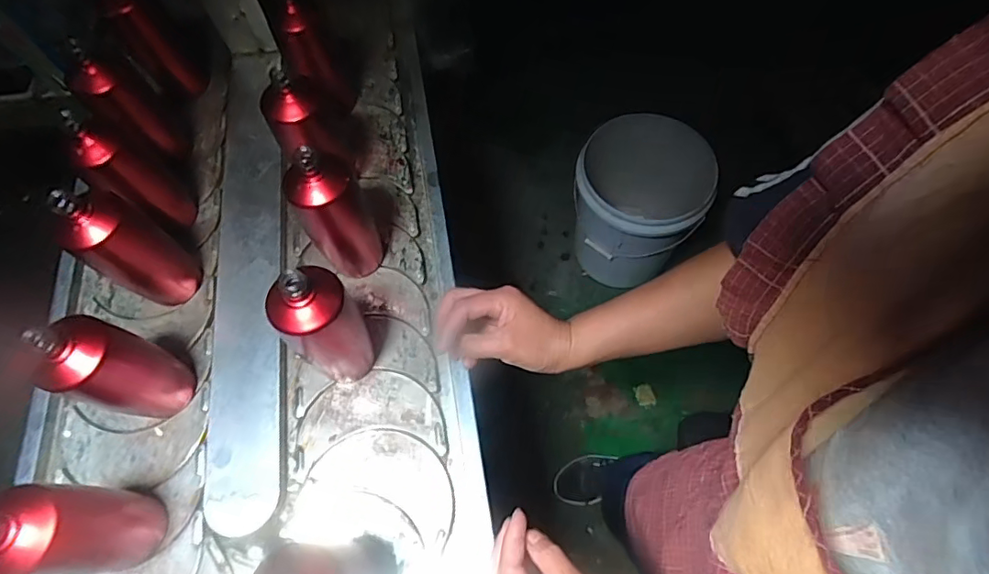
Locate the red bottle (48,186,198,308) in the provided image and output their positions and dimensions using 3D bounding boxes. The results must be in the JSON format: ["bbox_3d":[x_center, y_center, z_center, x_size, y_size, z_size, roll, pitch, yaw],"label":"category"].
[{"bbox_3d":[-0.447,-0.047,0.660,0.063,0.197,0.081,33,71,14],"label":"red bottle"}]

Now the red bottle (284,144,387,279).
[{"bbox_3d":[-0.197,-0.084,0.671,0.075,0.199,0.080,-6,67,-2],"label":"red bottle"}]

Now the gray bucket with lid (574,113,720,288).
[{"bbox_3d":[0.372,-0.192,1.395,0.296,0.380,0.313,33,71,14],"label":"gray bucket with lid"}]

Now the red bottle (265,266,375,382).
[{"bbox_3d":[-0.187,0.047,0.610,0.084,0.197,0.076,-41,72,-15],"label":"red bottle"}]

